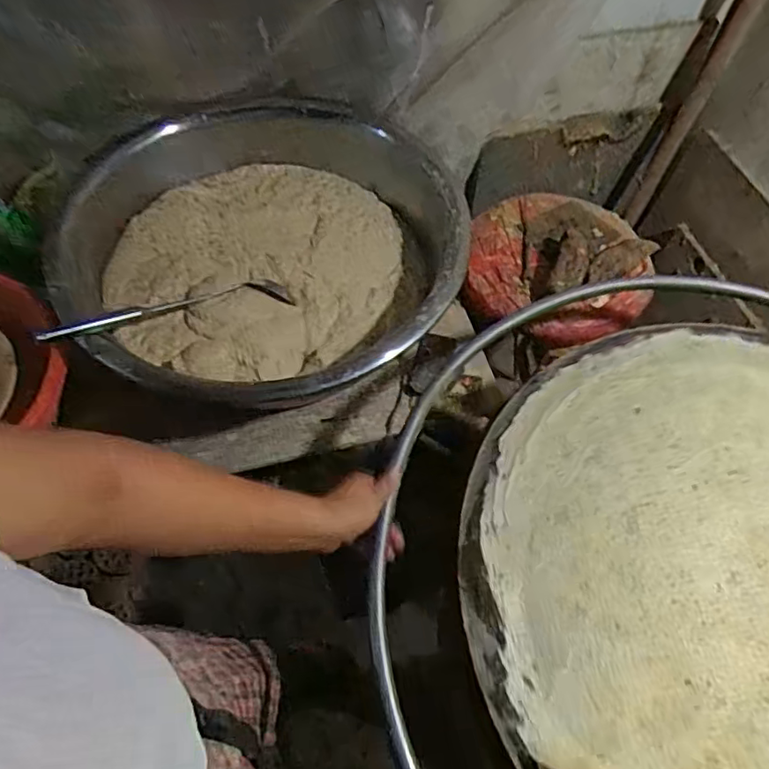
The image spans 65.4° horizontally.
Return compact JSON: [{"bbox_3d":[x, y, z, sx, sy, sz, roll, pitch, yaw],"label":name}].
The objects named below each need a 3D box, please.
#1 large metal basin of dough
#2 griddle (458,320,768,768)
[{"bbox_3d":[-0.183,-0.220,0.925,0.586,0.145,0.597,2,57,-3],"label":"large metal basin of dough"},{"bbox_3d":[0.402,0.179,0.575,0.597,0.062,0.592,2,57,-3],"label":"griddle"}]

